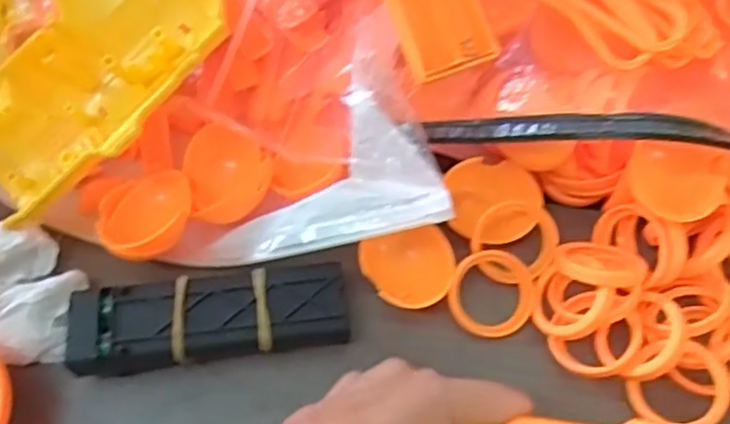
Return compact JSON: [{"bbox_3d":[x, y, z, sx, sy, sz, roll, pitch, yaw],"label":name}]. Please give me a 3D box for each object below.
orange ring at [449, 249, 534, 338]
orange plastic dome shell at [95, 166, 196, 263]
[{"bbox_3d":[0.052,0.033,0.276,0.036,0.004,0.035,2,78,-9],"label":"orange ring"},{"bbox_3d":[-0.095,0.000,0.286,0.035,0.018,0.043,27,69,15],"label":"orange plastic dome shell"}]

